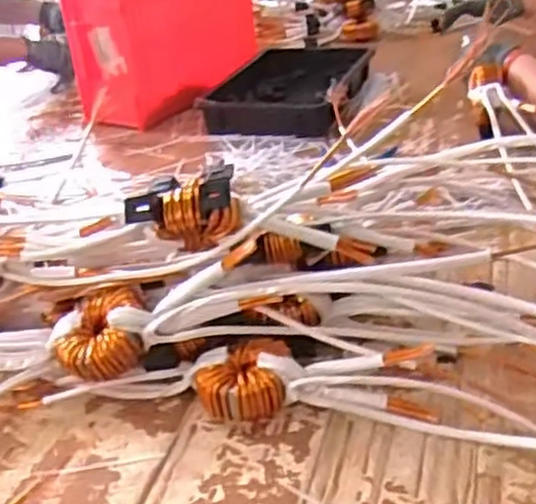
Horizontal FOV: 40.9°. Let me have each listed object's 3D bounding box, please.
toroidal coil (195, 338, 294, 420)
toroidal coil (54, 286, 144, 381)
[{"bbox_3d":[-0.022,0.118,0.658,0.079,0.048,0.079,-5,31,3],"label":"toroidal coil"},{"bbox_3d":[-0.155,0.077,0.669,0.078,0.052,0.073,-5,31,3],"label":"toroidal coil"}]

